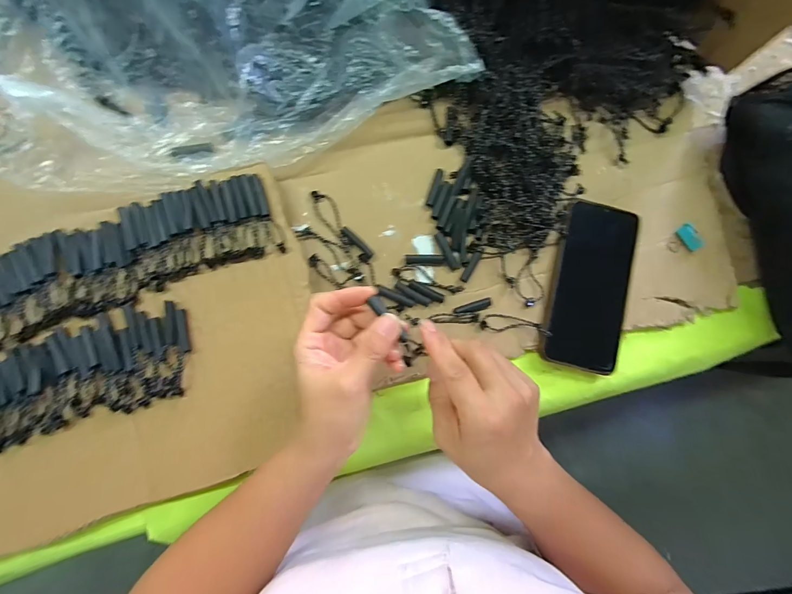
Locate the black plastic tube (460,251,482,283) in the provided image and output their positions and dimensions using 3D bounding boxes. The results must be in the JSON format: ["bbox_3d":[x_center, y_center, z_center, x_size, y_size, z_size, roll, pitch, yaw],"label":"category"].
[{"bbox_3d":[0.072,-0.029,0.343,0.008,0.005,0.031,29,83,-1],"label":"black plastic tube"}]

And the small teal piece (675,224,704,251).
[{"bbox_3d":[0.298,-0.060,0.361,0.017,0.009,0.028,-33,87,-7],"label":"small teal piece"}]

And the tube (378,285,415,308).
[{"bbox_3d":[0.000,-0.001,0.332,0.036,0.006,0.008,22,83,-2],"label":"tube"}]

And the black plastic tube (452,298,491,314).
[{"bbox_3d":[0.073,0.009,0.341,0.036,0.005,0.009,-16,85,-6],"label":"black plastic tube"}]

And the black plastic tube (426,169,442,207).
[{"bbox_3d":[0.038,-0.106,0.344,0.007,0.007,0.038,17,83,-3],"label":"black plastic tube"}]

